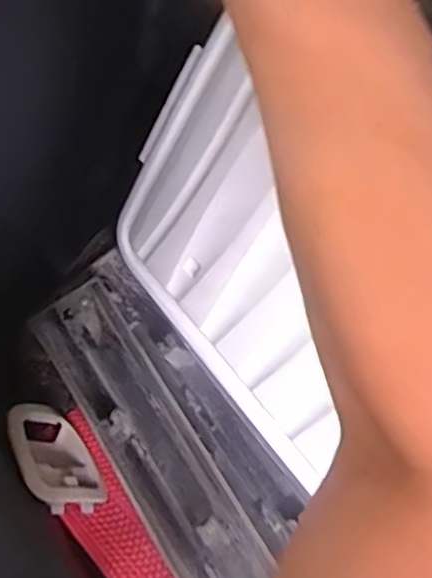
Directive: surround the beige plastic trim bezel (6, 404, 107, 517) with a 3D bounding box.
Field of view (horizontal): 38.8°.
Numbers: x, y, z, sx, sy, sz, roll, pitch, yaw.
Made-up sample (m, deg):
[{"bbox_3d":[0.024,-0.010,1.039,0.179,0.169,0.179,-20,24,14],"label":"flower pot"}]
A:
[{"bbox_3d":[-0.193,0.203,0.740,0.038,0.114,0.142,-39,66,0],"label":"beige plastic trim bezel"}]

